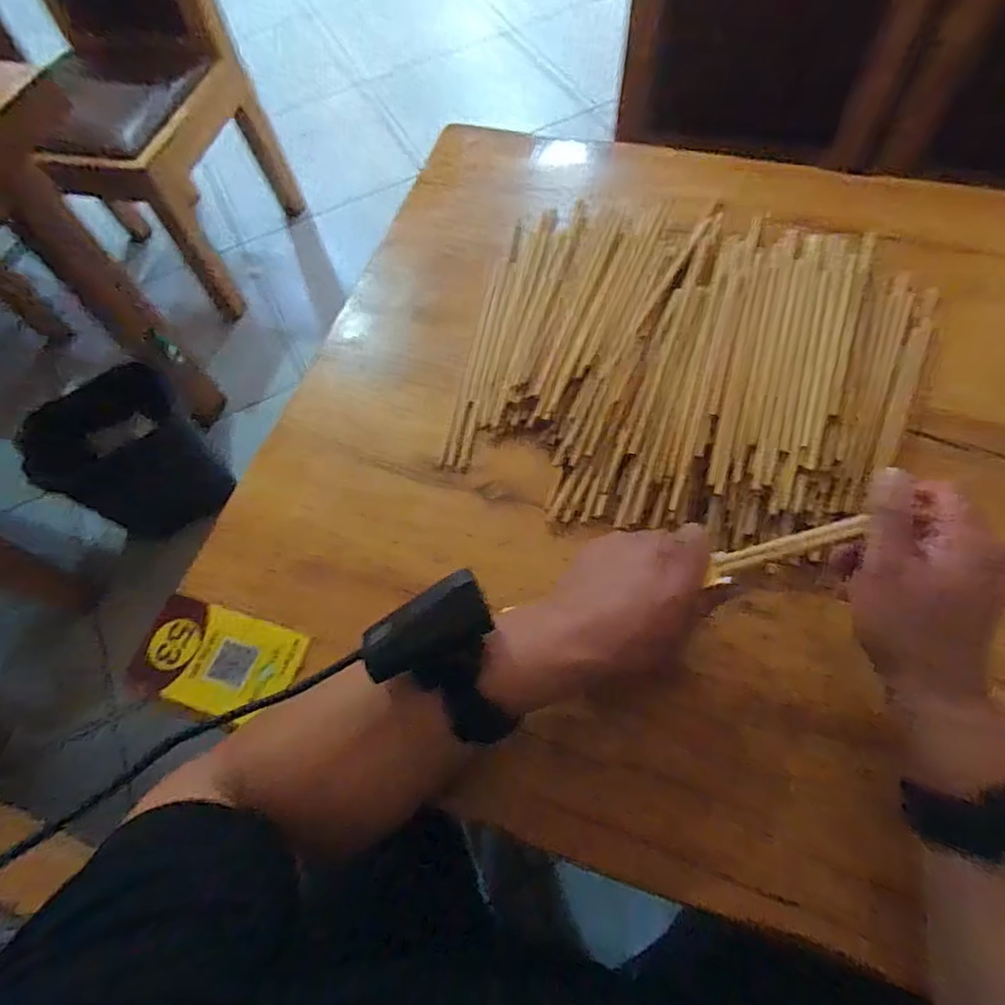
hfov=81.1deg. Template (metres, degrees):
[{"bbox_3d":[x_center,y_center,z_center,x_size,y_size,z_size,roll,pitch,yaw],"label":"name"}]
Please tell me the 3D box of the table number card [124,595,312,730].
[{"bbox_3d":[-0.212,0.117,0.435,0.124,0.008,0.072,14,66,13],"label":"table number card"}]

